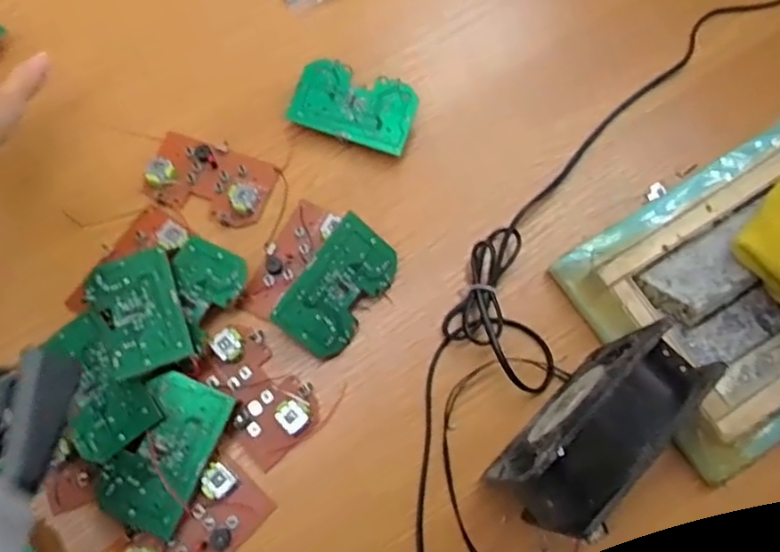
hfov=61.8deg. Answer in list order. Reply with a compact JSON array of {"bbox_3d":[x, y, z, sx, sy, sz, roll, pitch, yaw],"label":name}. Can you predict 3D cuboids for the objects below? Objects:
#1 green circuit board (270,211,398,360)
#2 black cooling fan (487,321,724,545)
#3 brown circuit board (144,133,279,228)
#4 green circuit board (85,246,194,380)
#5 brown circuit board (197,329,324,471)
[{"bbox_3d":[-0.033,0.008,0.442,0.053,0.005,0.091,42,74,-21],"label":"green circuit board"},{"bbox_3d":[0.114,0.089,0.370,0.048,0.109,0.126,41,75,10],"label":"black cooling fan"},{"bbox_3d":[-0.131,-0.071,0.476,0.085,0.013,0.055,18,73,3],"label":"brown circuit board"},{"bbox_3d":[-0.162,0.023,0.419,0.052,0.004,0.087,-20,60,-11],"label":"green circuit board"},{"bbox_3d":[-0.089,0.076,0.430,0.053,0.015,0.089,-39,78,-13],"label":"brown circuit board"}]

